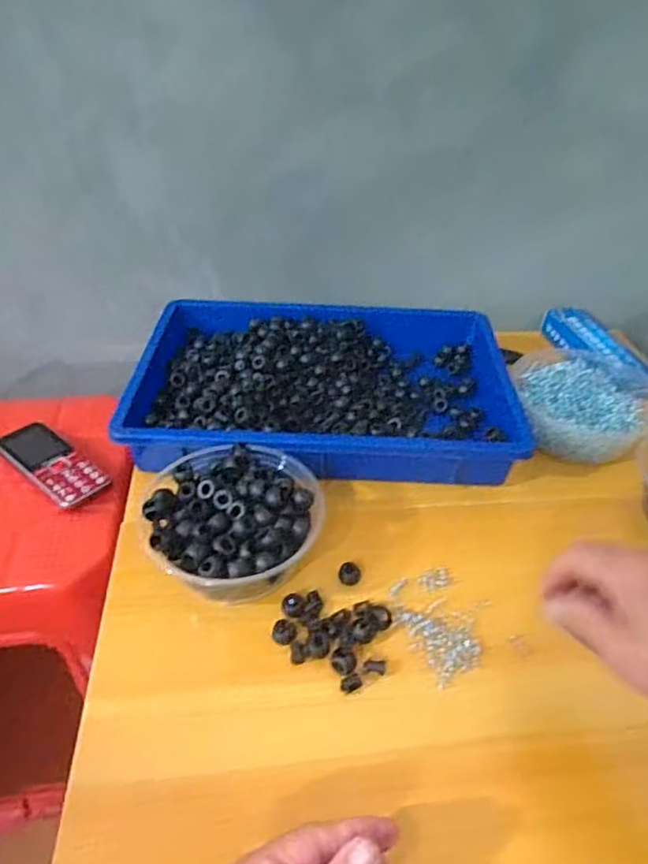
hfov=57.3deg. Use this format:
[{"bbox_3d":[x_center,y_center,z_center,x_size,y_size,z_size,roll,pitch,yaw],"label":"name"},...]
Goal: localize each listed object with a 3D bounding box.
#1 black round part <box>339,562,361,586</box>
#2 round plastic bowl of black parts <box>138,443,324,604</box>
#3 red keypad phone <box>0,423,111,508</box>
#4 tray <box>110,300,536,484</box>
[{"bbox_3d":[0.020,0.109,0.458,0.016,0.013,0.014,10,40,8],"label":"black round part"},{"bbox_3d":[-0.071,0.073,0.454,0.127,0.068,0.125,2,40,-2],"label":"round plastic bowl of black parts"},{"bbox_3d":[-0.266,0.029,0.577,0.127,0.008,0.052,30,46,28],"label":"red keypad phone"},{"bbox_3d":[-0.002,-0.043,0.600,0.367,0.060,0.261,0,40,-4],"label":"tray"}]

